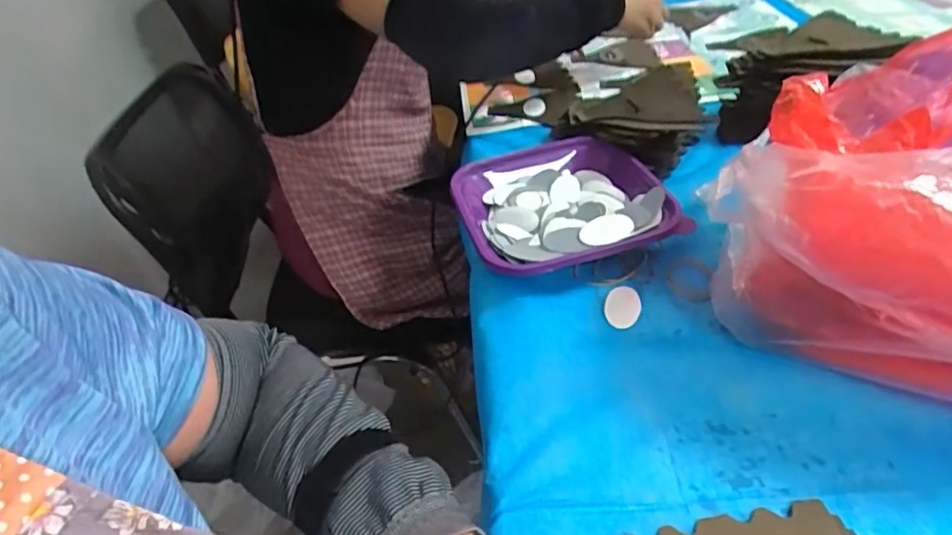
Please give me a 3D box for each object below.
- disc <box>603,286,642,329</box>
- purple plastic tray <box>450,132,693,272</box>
[{"bbox_3d":[0.121,0.031,0.453,0.028,0.004,0.049,7,43,16],"label":"disc"},{"bbox_3d":[0.084,-0.060,0.532,0.198,0.038,0.188,-15,42,-8],"label":"purple plastic tray"}]

